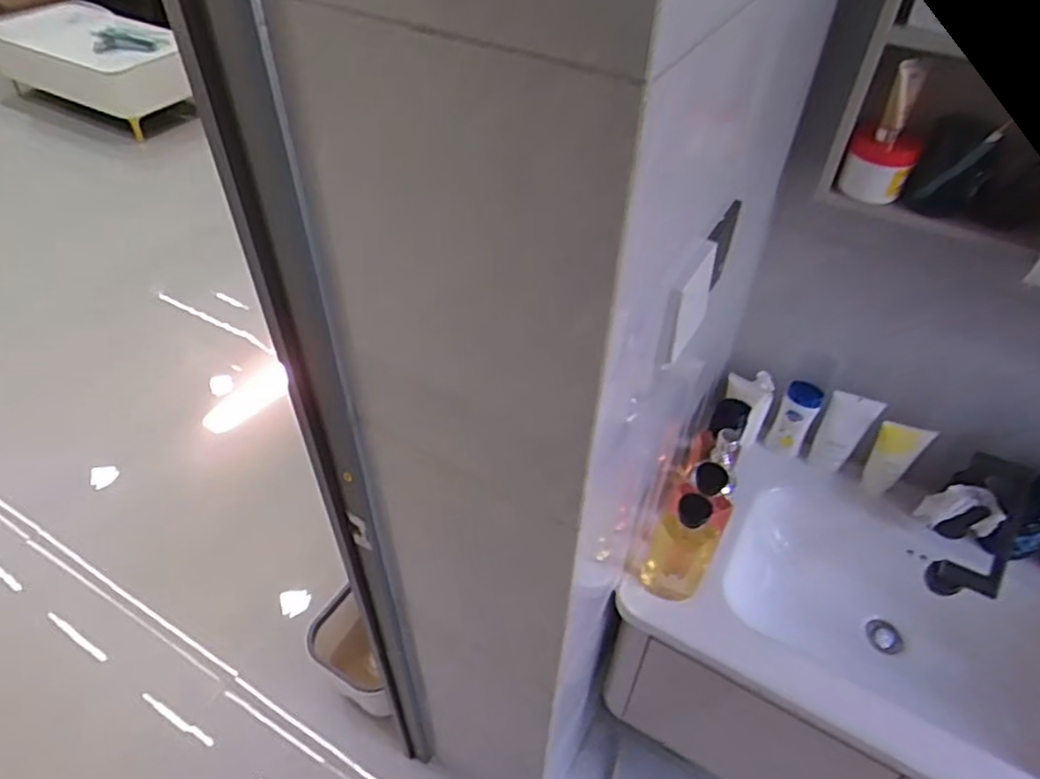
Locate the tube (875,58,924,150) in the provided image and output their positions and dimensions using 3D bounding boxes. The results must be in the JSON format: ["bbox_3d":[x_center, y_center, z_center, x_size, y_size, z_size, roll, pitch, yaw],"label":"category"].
[{"bbox_3d":[0.441,-0.332,0.777,0.027,0.092,0.023,22,49,20],"label":"tube"}]

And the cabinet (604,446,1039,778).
[{"bbox_3d":[0.639,0.508,1.228,0.832,0.461,0.504,24,50,21],"label":"cabinet"}]

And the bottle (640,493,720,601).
[{"bbox_3d":[0.237,0.230,0.986,0.087,0.233,0.060,8,46,7],"label":"bottle"}]

